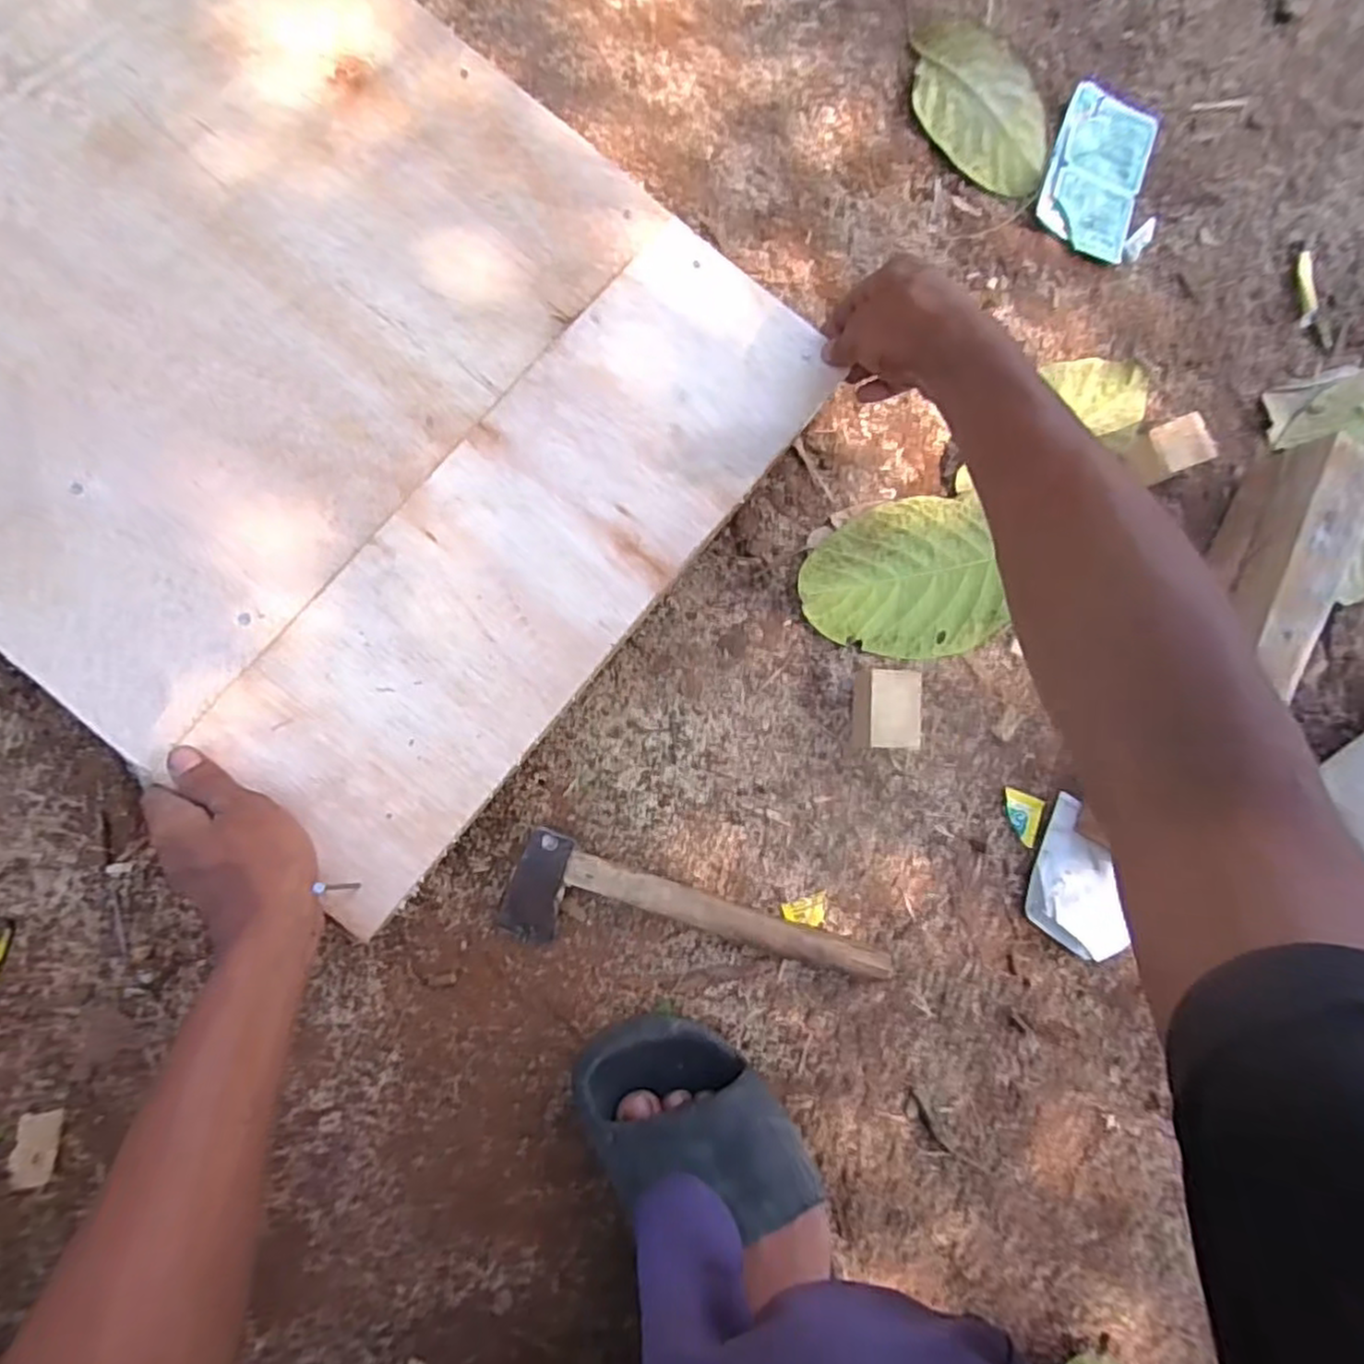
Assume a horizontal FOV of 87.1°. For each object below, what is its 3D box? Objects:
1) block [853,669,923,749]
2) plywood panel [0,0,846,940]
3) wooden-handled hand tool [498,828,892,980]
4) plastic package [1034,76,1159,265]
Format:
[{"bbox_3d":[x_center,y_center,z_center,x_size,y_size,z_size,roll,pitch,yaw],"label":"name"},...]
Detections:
[{"bbox_3d":[0.145,0.020,0.513,0.041,0.040,0.055,5,83,-6],"label":"block"},{"bbox_3d":[-0.302,-0.253,0.454,0.691,0.013,0.480,39,81,-1],"label":"plywood panel"},{"bbox_3d":[0.007,0.174,0.485,0.254,0.031,0.072,21,82,-4],"label":"wooden-handled hand tool"},{"bbox_3d":[0.358,-0.421,0.602,0.096,0.018,0.129,20,82,-4],"label":"plastic package"}]

